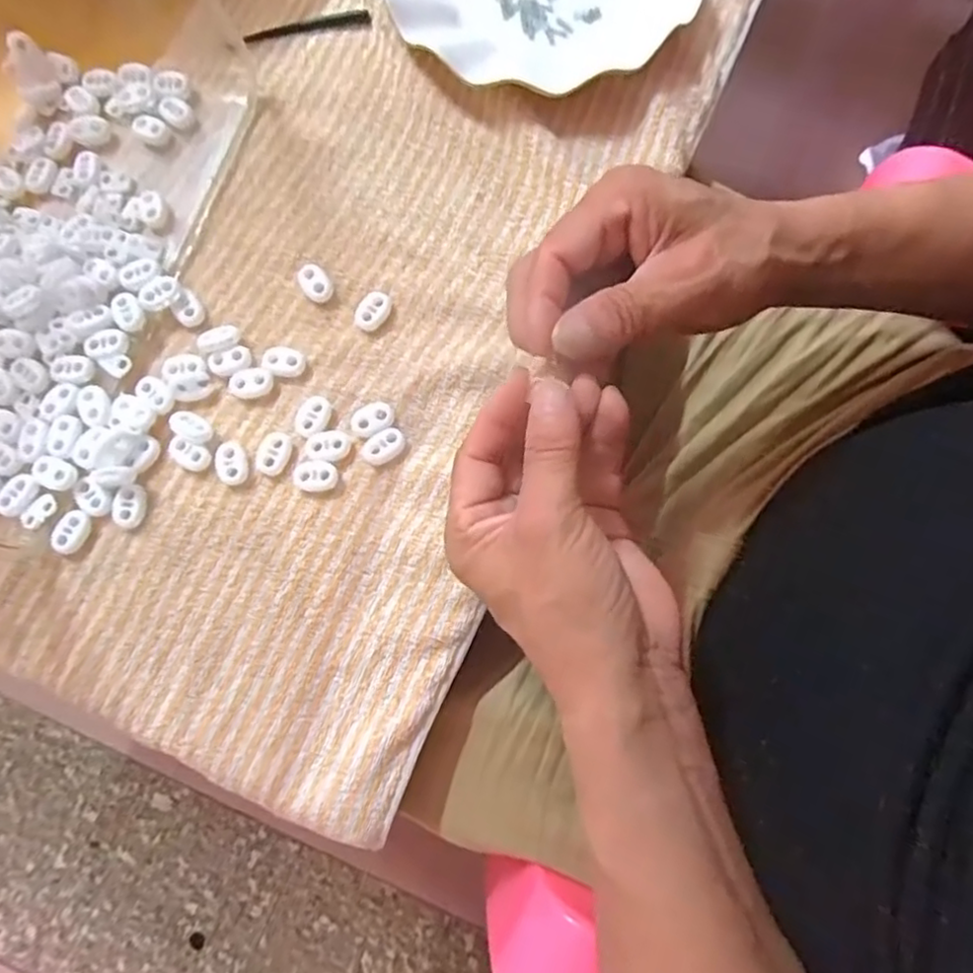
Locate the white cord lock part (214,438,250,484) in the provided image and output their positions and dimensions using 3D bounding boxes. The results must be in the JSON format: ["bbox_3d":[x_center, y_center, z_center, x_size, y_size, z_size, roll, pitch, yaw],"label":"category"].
[{"bbox_3d":[-0.130,-0.012,0.334,0.014,0.007,0.023,-15,77,-2],"label":"white cord lock part"}]

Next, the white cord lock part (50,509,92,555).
[{"bbox_3d":[-0.207,0.023,0.327,0.013,0.007,0.021,22,78,6],"label":"white cord lock part"}]

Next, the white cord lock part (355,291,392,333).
[{"bbox_3d":[-0.061,-0.094,0.350,0.015,0.008,0.022,41,81,10],"label":"white cord lock part"}]

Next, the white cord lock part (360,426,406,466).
[{"bbox_3d":[-0.053,-0.021,0.334,0.023,0.005,0.017,-26,78,-5],"label":"white cord lock part"}]

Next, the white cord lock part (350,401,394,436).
[{"bbox_3d":[-0.059,-0.035,0.338,0.022,0.004,0.015,-28,78,-5],"label":"white cord lock part"}]

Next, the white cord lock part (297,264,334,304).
[{"bbox_3d":[-0.093,-0.110,0.355,0.015,0.007,0.022,-37,79,-7],"label":"white cord lock part"}]

